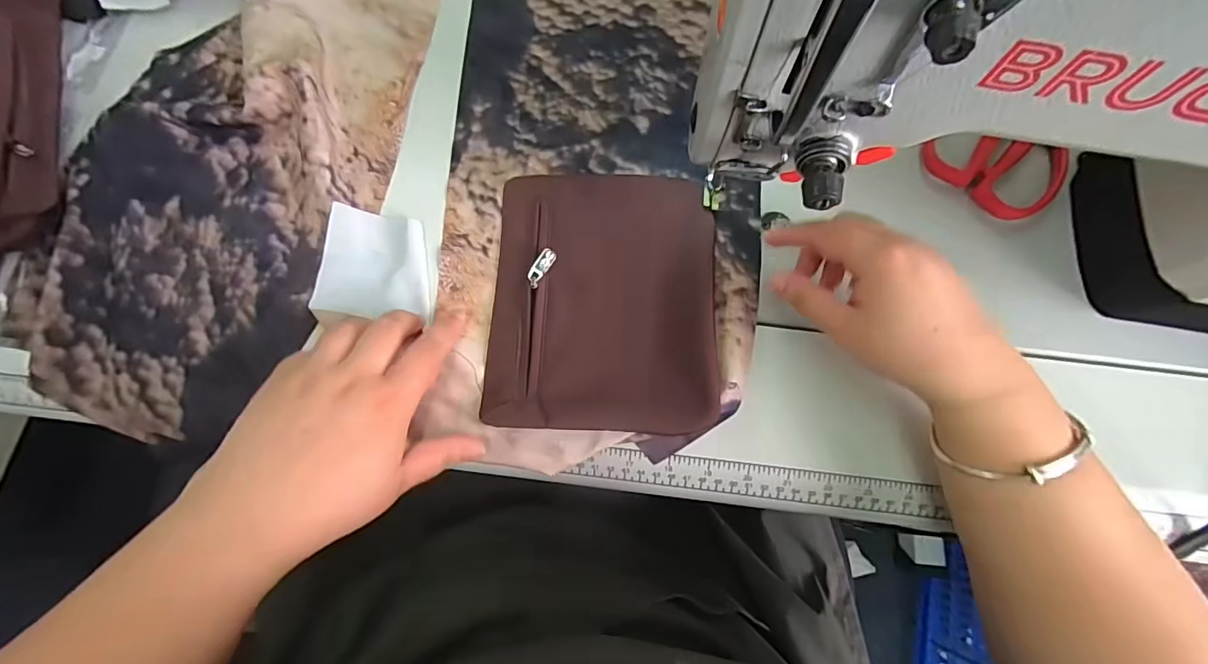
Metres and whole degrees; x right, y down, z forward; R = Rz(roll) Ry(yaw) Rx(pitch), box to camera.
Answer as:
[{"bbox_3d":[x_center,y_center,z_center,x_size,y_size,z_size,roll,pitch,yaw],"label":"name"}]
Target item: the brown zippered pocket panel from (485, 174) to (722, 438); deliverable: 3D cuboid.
[{"bbox_3d":[-0.001,-0.027,0.345,0.147,0.020,0.182,2,74,0],"label":"brown zippered pocket panel"}]

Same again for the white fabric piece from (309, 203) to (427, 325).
[{"bbox_3d":[-0.159,-0.045,0.357,0.078,0.013,0.079,6,74,1],"label":"white fabric piece"}]

